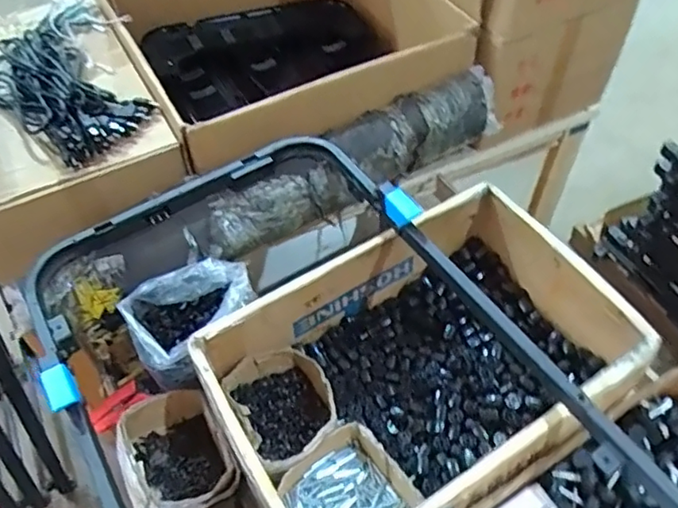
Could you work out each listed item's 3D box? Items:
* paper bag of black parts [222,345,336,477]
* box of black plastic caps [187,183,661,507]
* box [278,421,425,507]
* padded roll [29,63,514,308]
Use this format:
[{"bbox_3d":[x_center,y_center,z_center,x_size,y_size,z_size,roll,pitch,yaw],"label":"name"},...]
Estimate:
[{"bbox_3d":[-0.075,0.219,0.829,0.131,0.063,0.160,-26,55,-18],"label":"paper bag of black parts"},{"bbox_3d":[0.120,0.162,0.819,0.540,0.159,0.357,-27,55,-18],"label":"box of black plastic caps"},{"bbox_3d":[0.005,0.311,0.764,0.151,0.067,0.123,-28,56,-19],"label":"box"},{"bbox_3d":[-0.057,-0.104,0.957,0.818,0.114,0.132,-31,56,-21],"label":"padded roll"}]

